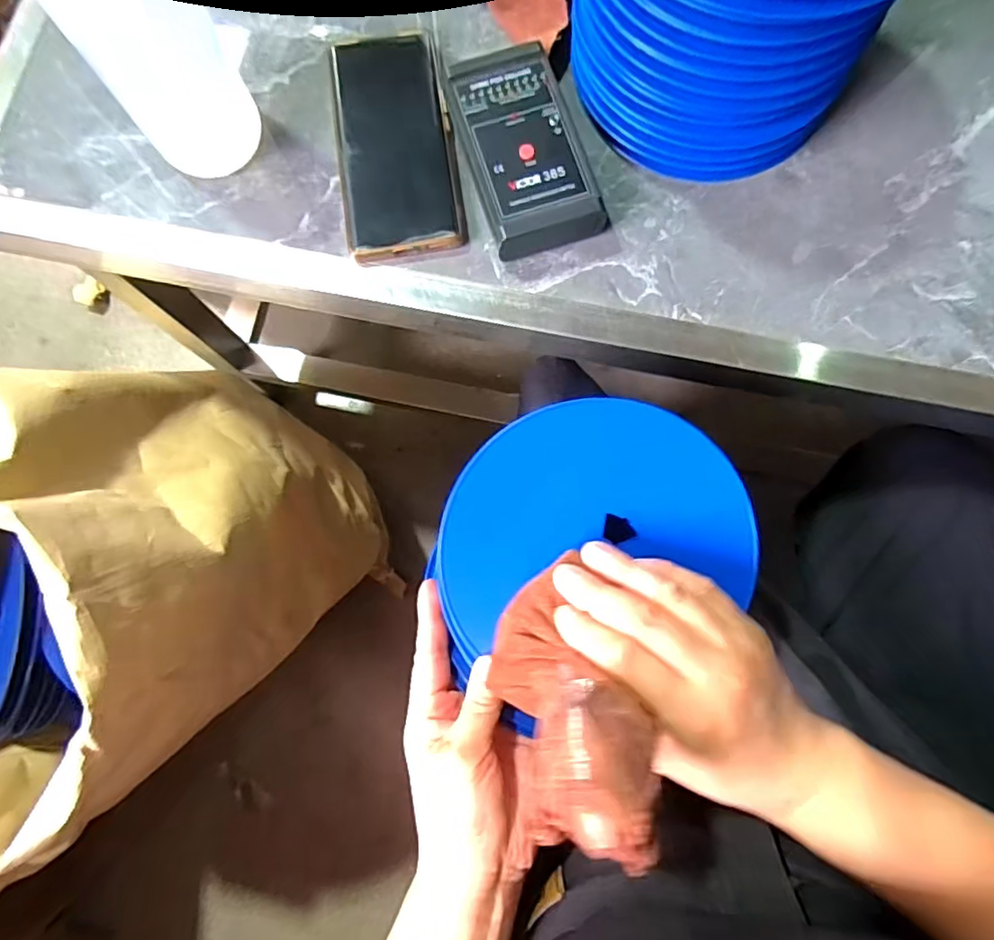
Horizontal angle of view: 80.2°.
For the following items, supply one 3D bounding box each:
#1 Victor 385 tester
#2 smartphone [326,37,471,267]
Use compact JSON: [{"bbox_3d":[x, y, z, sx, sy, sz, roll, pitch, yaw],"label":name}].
[{"bbox_3d":[0.022,-0.208,0.387,0.078,0.028,0.135,-17,81,-2],"label":"Victor 385 tester"},{"bbox_3d":[-0.069,-0.223,0.401,0.076,0.011,0.164,-9,81,0],"label":"smartphone"}]

